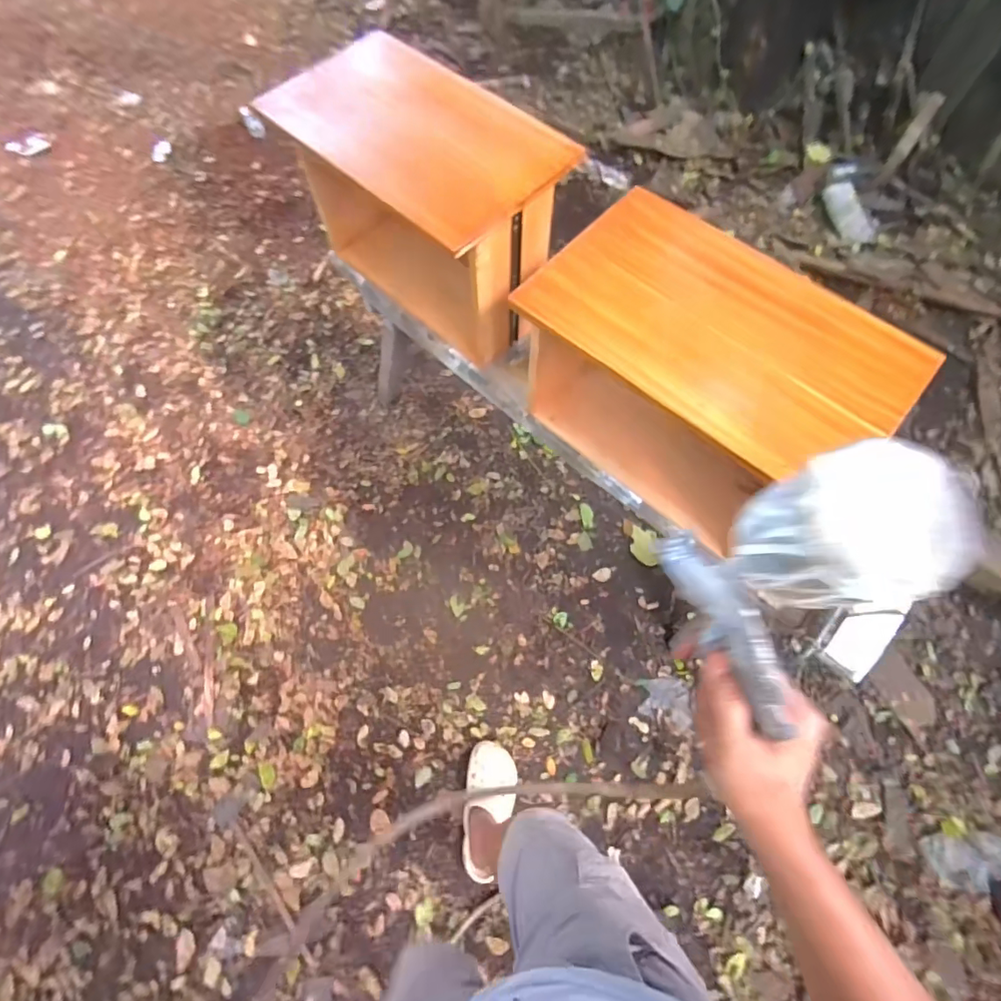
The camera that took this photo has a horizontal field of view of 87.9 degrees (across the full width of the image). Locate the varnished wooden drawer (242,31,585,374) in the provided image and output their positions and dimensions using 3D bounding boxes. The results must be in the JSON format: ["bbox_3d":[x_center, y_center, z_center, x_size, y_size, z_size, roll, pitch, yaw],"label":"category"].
[{"bbox_3d":[-0.163,-0.602,1.086,0.552,0.391,0.300,37,68,15],"label":"varnished wooden drawer"}]

